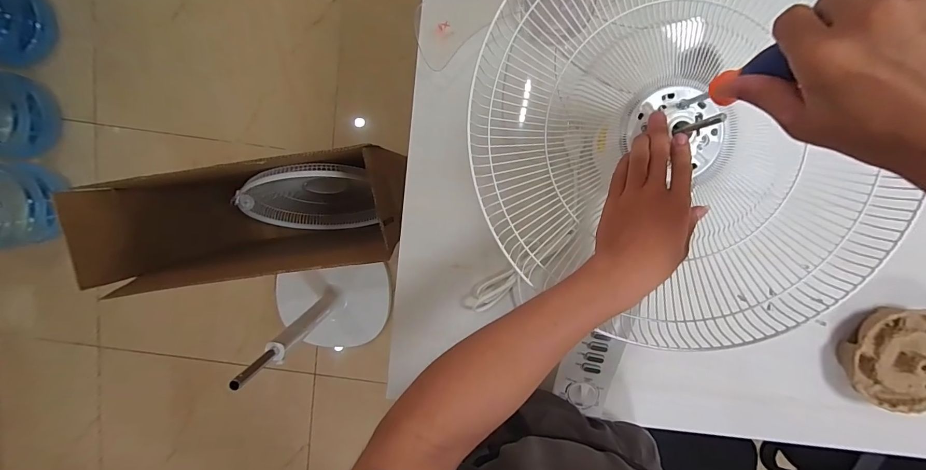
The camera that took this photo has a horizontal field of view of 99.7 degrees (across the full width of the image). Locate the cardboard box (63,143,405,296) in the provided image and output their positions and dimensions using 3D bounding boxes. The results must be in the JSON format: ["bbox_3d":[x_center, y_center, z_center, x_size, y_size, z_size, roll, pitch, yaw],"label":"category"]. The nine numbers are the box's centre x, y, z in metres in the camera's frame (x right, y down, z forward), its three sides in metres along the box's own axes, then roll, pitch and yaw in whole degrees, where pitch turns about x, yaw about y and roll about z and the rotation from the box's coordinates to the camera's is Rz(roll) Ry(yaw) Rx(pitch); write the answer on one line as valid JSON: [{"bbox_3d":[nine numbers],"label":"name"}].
[{"bbox_3d":[-0.471,-0.070,1.074,0.681,0.599,0.251,-10,99,2],"label":"cardboard box"}]

